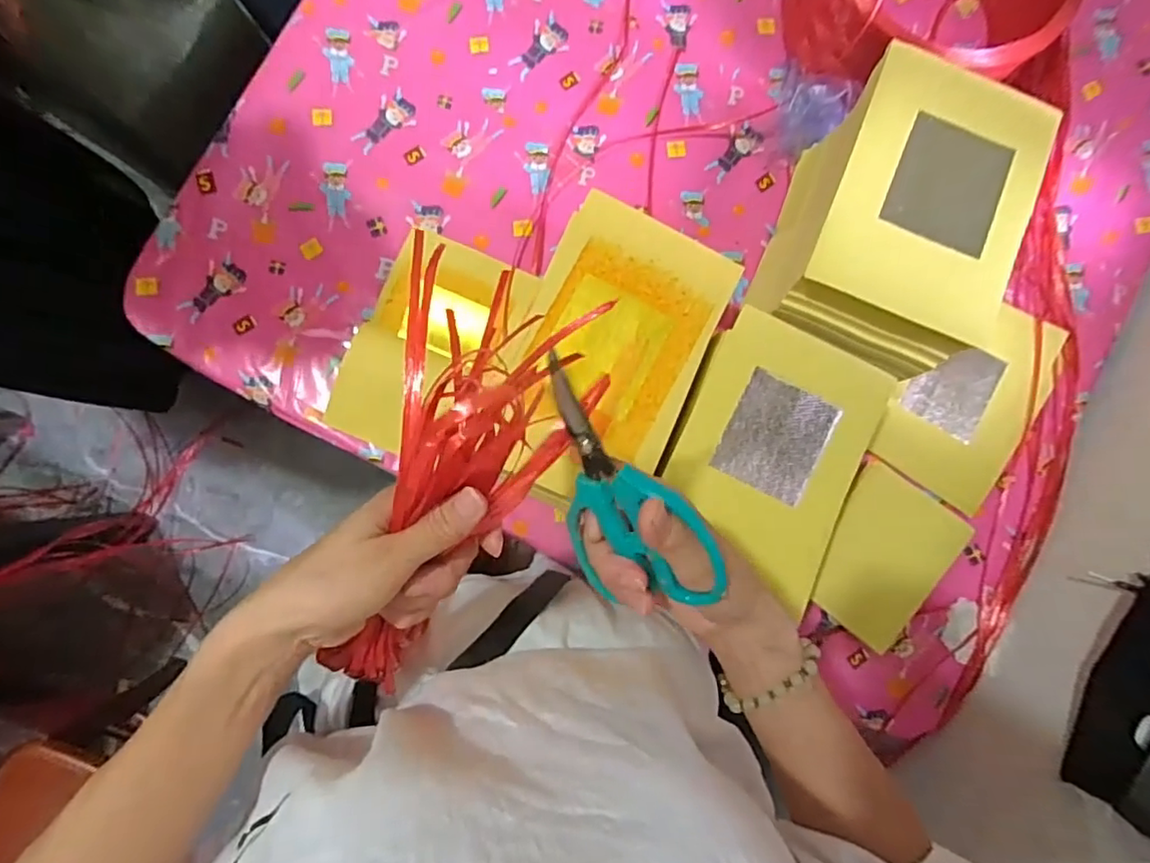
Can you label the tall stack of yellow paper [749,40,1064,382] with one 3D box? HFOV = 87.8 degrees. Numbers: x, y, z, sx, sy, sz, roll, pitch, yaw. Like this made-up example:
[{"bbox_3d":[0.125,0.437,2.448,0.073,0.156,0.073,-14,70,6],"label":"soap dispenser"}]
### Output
[{"bbox_3d":[0.301,-0.189,0.595,0.164,0.176,0.250,19,85,-3],"label":"tall stack of yellow paper"}]

